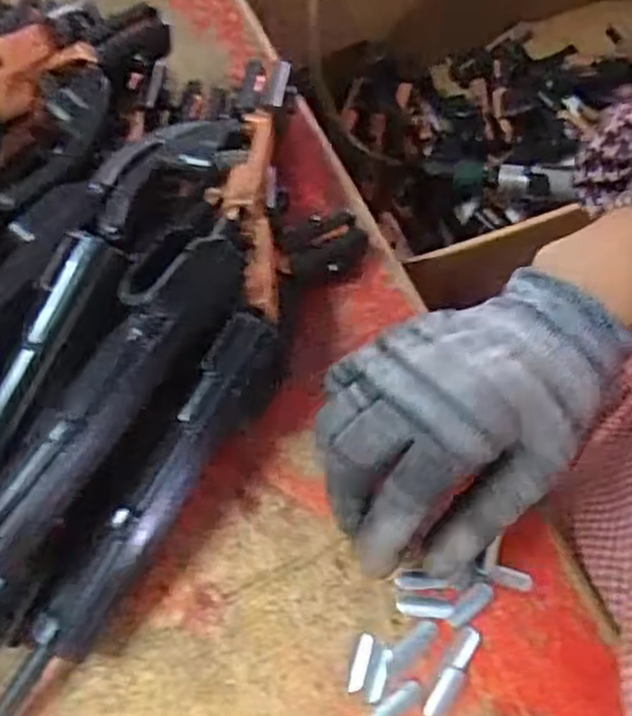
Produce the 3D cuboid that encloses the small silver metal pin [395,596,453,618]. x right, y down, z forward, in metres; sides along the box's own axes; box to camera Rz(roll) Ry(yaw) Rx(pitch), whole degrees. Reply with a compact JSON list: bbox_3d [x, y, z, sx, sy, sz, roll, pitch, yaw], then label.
[{"bbox_3d":[0.046,0.105,0.320,0.023,0.004,0.008,5,65,6],"label":"small silver metal pin"}]

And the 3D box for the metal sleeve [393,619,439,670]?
[{"bbox_3d":[0.040,0.117,0.314,0.024,0.004,0.008,-41,69,-15],"label":"metal sleeve"}]

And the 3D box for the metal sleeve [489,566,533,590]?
[{"bbox_3d":[0.082,0.092,0.321,0.018,0.004,0.007,15,66,11],"label":"metal sleeve"}]

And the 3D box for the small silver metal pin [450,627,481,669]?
[{"bbox_3d":[0.061,0.118,0.311,0.008,0.004,0.018,30,69,16],"label":"small silver metal pin"}]

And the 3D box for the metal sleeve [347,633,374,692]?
[{"bbox_3d":[0.018,0.125,0.312,0.006,0.004,0.023,13,66,10],"label":"metal sleeve"}]

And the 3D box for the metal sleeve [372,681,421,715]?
[{"bbox_3d":[0.032,0.138,0.304,0.022,0.004,0.007,-35,67,-13],"label":"metal sleeve"}]

